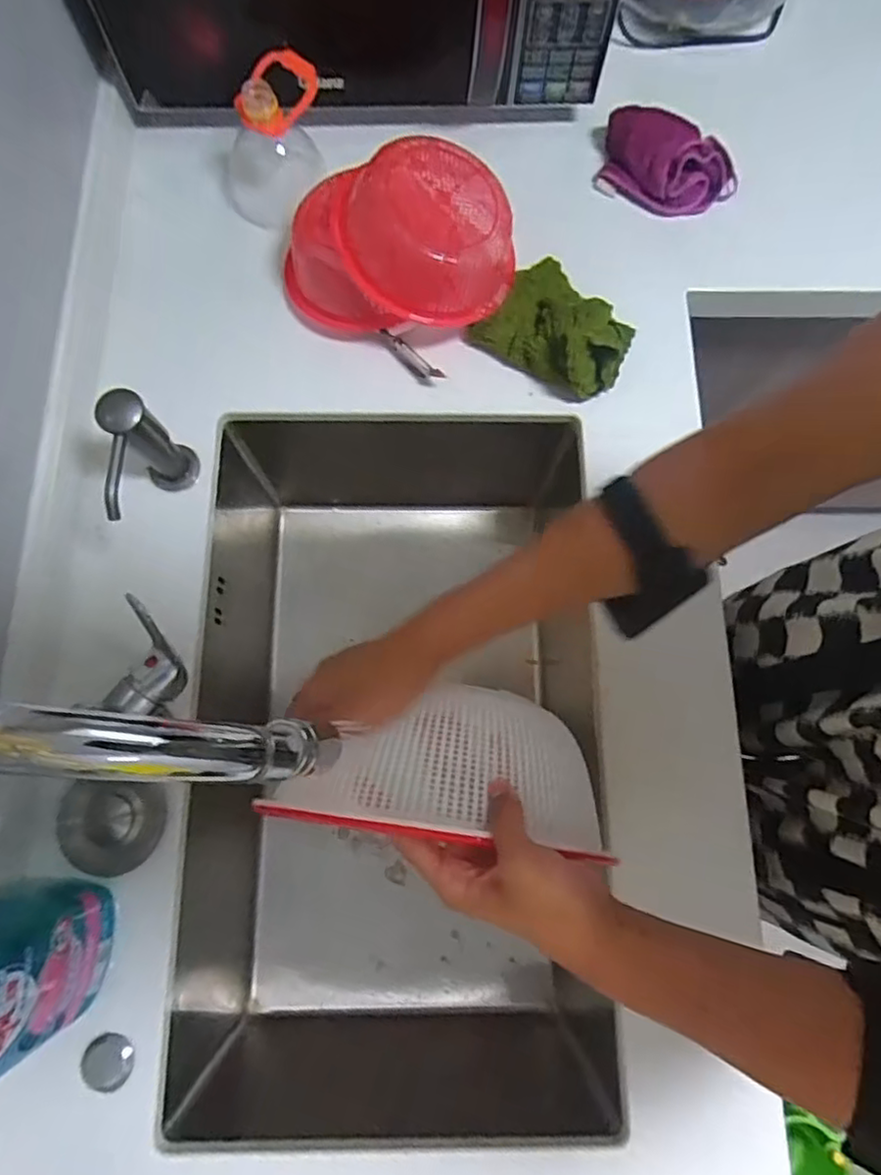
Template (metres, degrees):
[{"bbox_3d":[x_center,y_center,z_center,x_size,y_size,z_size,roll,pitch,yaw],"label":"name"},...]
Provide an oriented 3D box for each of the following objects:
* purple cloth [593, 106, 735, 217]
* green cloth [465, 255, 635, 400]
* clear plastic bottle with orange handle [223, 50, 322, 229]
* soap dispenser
[{"bbox_3d":[0.243,-0.448,0.671,0.142,0.059,0.080,14,76,2],"label":"purple cloth"},{"bbox_3d":[0.113,-0.251,0.605,0.139,0.071,0.094,31,77,7],"label":"green cloth"},{"bbox_3d":[-0.170,-0.436,0.627,0.105,0.118,0.094,-9,76,-4],"label":"clear plastic bottle with orange handle"},{"bbox_3d":[-0.244,-0.093,0.536,0.035,0.120,0.094,-4,76,-2],"label":"soap dispenser"}]

